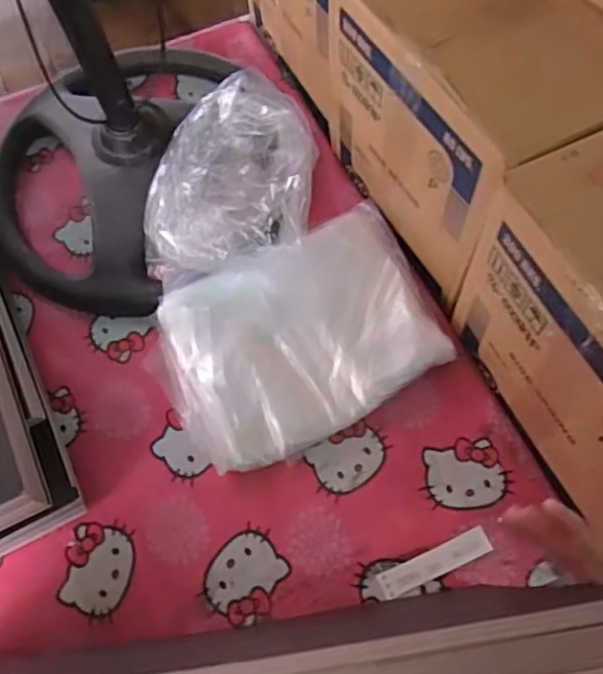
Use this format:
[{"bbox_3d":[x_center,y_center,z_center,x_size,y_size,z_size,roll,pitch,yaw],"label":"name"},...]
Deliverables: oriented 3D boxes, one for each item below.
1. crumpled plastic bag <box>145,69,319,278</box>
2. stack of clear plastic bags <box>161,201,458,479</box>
[{"bbox_3d":[-0.077,-0.168,0.706,0.173,0.117,0.204,15,66,10],"label":"crumpled plastic bag"},{"bbox_3d":[0.001,-0.008,0.702,0.309,0.053,0.226,-27,69,-10],"label":"stack of clear plastic bags"}]

